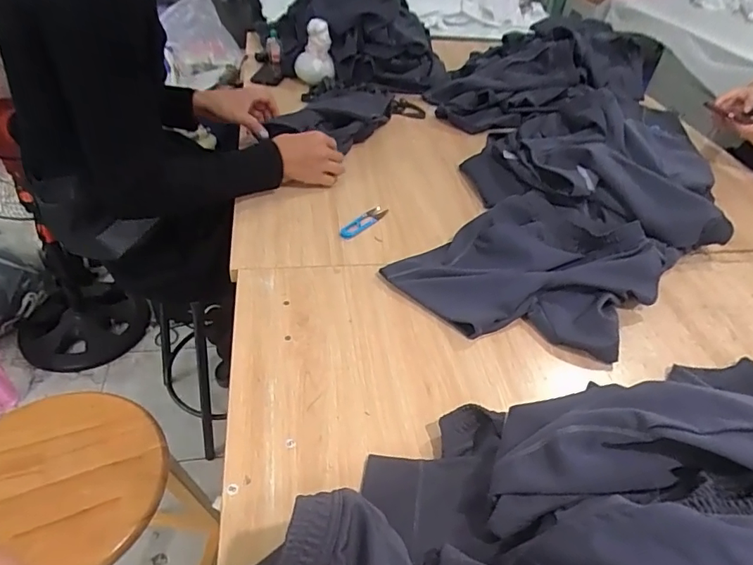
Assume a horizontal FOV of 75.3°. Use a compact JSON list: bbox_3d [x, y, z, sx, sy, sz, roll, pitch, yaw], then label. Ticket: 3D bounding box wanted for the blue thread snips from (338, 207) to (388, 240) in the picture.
[{"bbox_3d":[-0.021,-0.111,0.889,0.031,0.008,0.117,34,47,26],"label":"blue thread snips"}]

